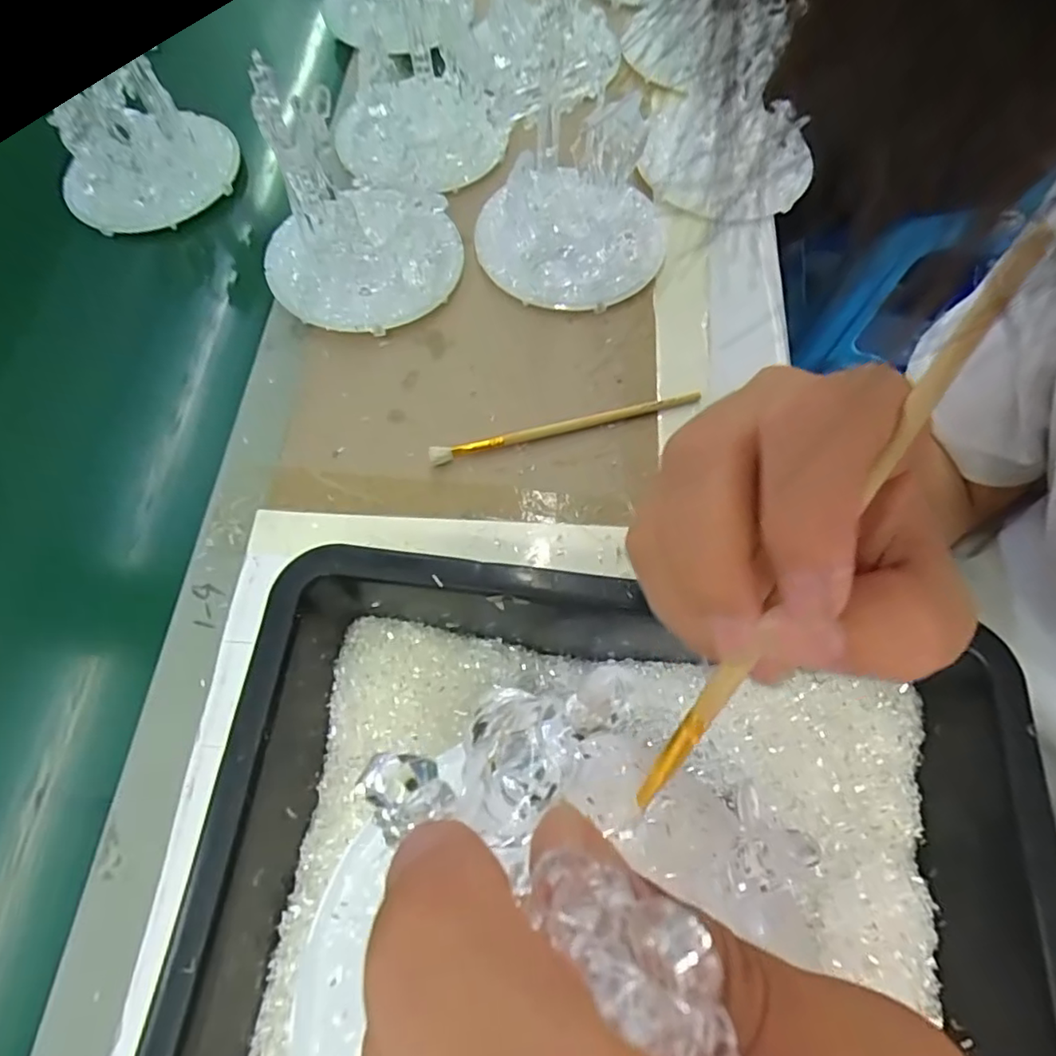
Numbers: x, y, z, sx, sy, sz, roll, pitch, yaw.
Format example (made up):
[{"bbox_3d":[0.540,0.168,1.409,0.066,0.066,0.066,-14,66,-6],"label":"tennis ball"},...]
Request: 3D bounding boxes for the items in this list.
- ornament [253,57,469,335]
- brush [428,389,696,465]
[{"bbox_3d":[-0.114,-0.212,0.364,0.129,0.121,0.132,-28,68,-11],"label":"ornament"},{"bbox_3d":[0.023,-0.060,0.353,0.163,0.011,0.007,-14,66,-5],"label":"brush"}]

